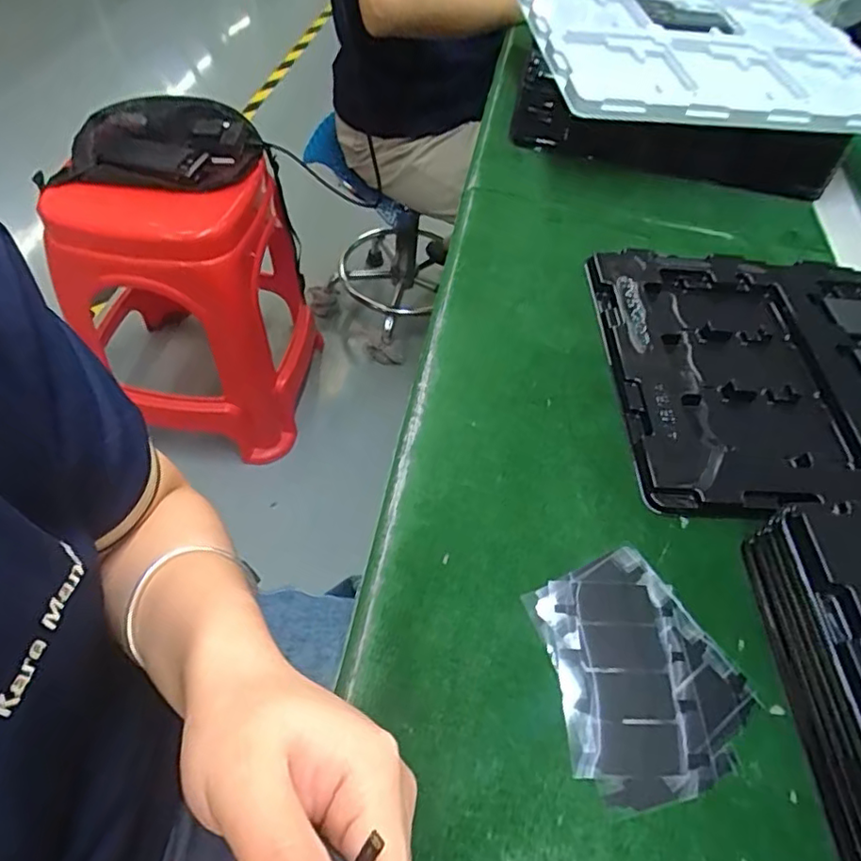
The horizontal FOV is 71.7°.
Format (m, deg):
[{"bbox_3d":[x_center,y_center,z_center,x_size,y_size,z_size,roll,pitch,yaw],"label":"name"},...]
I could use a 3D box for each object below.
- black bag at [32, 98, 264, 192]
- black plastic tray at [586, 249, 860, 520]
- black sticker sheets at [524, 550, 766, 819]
[{"bbox_3d":[-0.446,-0.473,0.971,0.319,0.074,0.195,-12,54,-14],"label":"black bag"},{"bbox_3d":[0.246,-0.040,0.385,0.257,0.013,0.216,2,52,-1],"label":"black plastic tray"},{"bbox_3d":[0.092,0.108,0.270,0.085,0.005,0.099,-19,56,-17],"label":"black sticker sheets"}]

